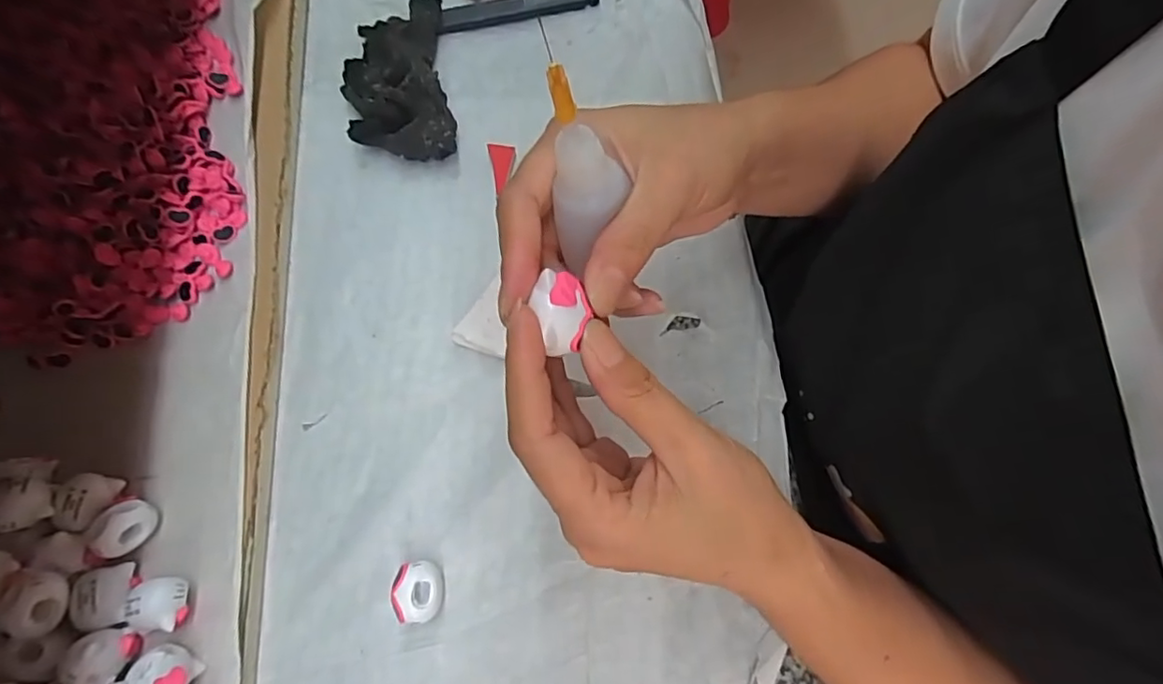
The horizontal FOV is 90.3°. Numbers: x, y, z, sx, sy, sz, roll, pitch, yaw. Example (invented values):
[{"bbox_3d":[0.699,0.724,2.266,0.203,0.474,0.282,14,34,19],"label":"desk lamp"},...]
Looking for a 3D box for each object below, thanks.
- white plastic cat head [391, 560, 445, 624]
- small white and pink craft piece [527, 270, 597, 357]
[{"bbox_3d":[-0.073,0.112,0.261,0.021,0.018,0.025,-5,73,-1],"label":"white plastic cat head"},{"bbox_3d":[-0.005,-0.010,0.179,0.017,0.010,0.022,-22,74,-6],"label":"small white and pink craft piece"}]

